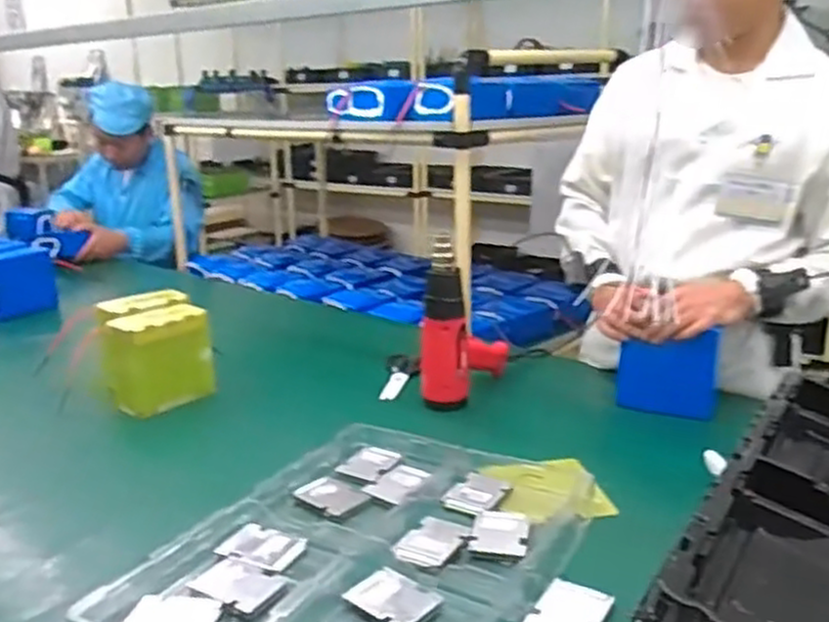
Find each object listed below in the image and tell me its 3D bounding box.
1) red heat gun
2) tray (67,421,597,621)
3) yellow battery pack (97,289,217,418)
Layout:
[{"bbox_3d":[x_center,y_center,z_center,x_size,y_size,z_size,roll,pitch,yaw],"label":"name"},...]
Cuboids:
[{"bbox_3d":[0.080,0.005,1.215,0.071,0.262,0.181,8,19,28],"label":"red heat gun"},{"bbox_3d":[-0.043,0.246,0.795,0.347,0.036,0.492,8,19,28],"label":"tray"},{"bbox_3d":[-0.428,0.064,1.257,0.164,0.151,0.175,-9,18,-24],"label":"yellow battery pack"}]

